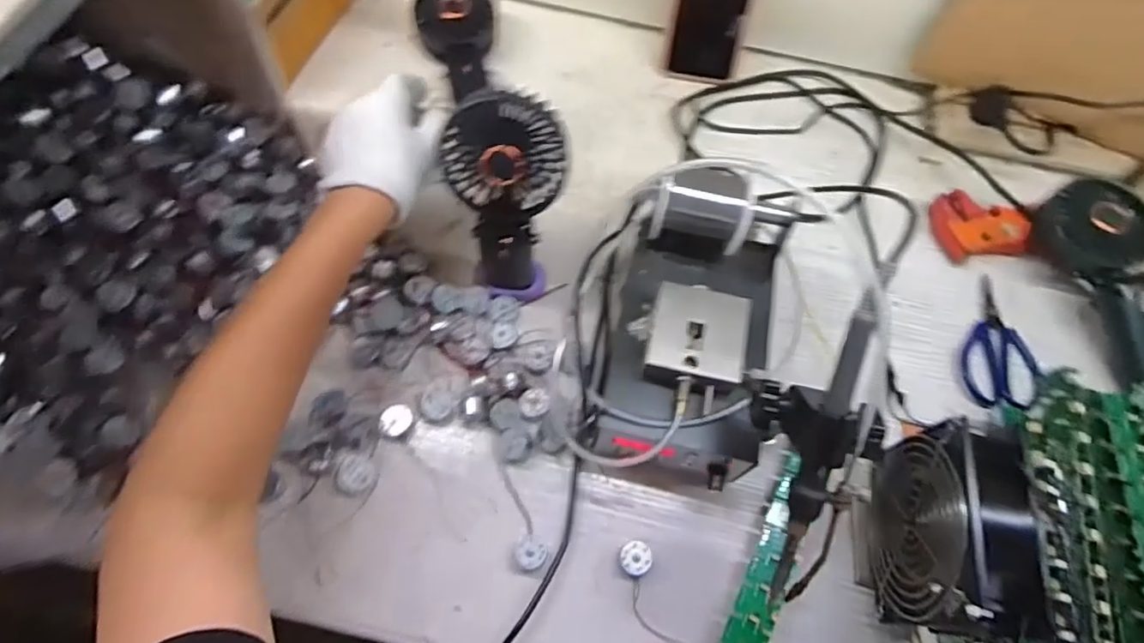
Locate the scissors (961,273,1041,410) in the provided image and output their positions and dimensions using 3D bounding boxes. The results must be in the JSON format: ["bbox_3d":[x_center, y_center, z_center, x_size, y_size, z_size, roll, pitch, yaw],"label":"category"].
[{"bbox_3d":[0.377,0.022,0.529,0.064,0.014,0.134,24,67,8],"label":"scissors"}]

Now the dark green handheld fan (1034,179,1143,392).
[{"bbox_3d":[0.468,-0.037,0.532,0.075,0.050,0.177,-15,84,-10],"label":"dark green handheld fan"}]

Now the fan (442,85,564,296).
[{"bbox_3d":[-0.046,-0.082,0.456,0.085,0.185,0.044,-4,44,-5],"label":"fan"}]

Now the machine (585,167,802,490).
[{"bbox_3d":[0.084,0.006,0.450,0.134,0.119,0.196,14,66,3],"label":"machine"}]

